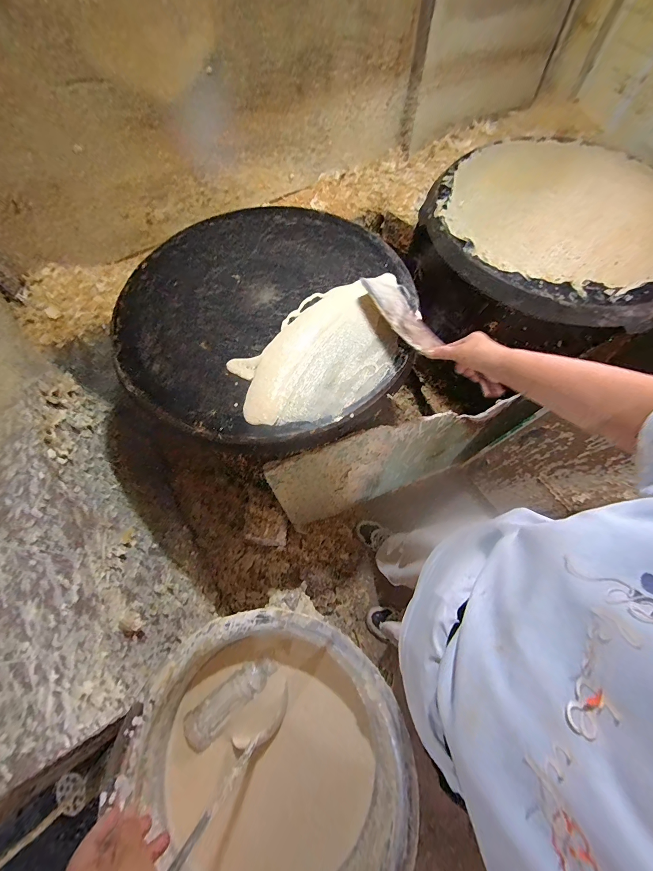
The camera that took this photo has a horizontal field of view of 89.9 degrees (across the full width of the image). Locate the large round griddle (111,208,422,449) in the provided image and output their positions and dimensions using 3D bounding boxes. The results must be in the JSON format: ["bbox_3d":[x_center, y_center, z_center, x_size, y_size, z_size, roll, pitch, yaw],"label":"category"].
[{"bbox_3d":[-0.122,-0.252,0.673,0.593,0.042,0.577,0,67,0],"label":"large round griddle"}]

